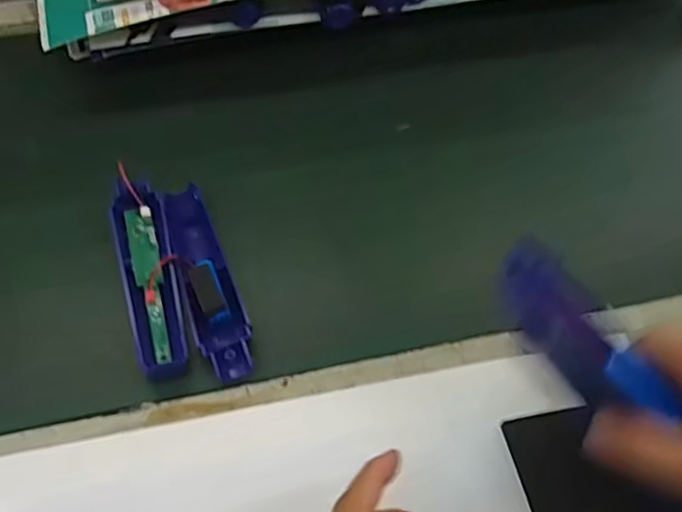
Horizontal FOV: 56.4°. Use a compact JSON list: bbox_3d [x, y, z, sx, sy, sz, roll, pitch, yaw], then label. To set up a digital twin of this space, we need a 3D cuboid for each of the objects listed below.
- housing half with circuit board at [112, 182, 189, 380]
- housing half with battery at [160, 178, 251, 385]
[{"bbox_3d":[-0.141,0.012,0.470,0.039,0.017,0.163,-15,60,-10],"label":"housing half with circuit board"},{"bbox_3d":[-0.099,0.016,0.468,0.037,0.016,0.161,-18,60,-12],"label":"housing half with battery"}]

